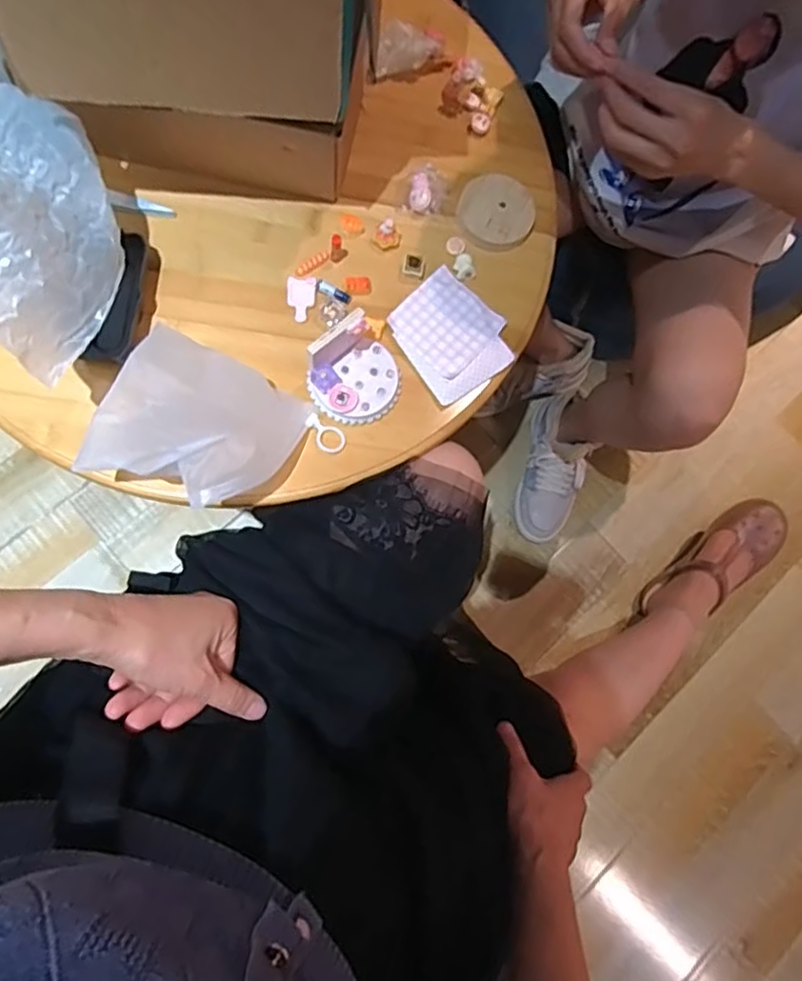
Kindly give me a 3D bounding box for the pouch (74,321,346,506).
[{"bbox_3d":[-0.141,-0.045,0.493,0.168,0.075,0.127,22,78,0],"label":"pouch"}]

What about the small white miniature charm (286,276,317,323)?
[{"bbox_3d":[-0.087,-0.166,0.550,0.024,0.009,0.038,4,78,-5],"label":"small white miniature charm"}]

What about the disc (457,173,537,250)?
[{"bbox_3d":[0.088,-0.253,0.576,0.068,0.014,0.067,1,79,-6],"label":"disc"}]

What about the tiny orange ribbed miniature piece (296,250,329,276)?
[{"bbox_3d":[-0.078,-0.199,0.558,0.033,0.008,0.009,-36,84,-11],"label":"tiny orange ribbed miniature piece"}]

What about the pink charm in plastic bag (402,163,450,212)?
[{"bbox_3d":[0.025,-0.275,0.578,0.036,0.014,0.053,14,78,-3],"label":"pink charm in plastic bag"}]

